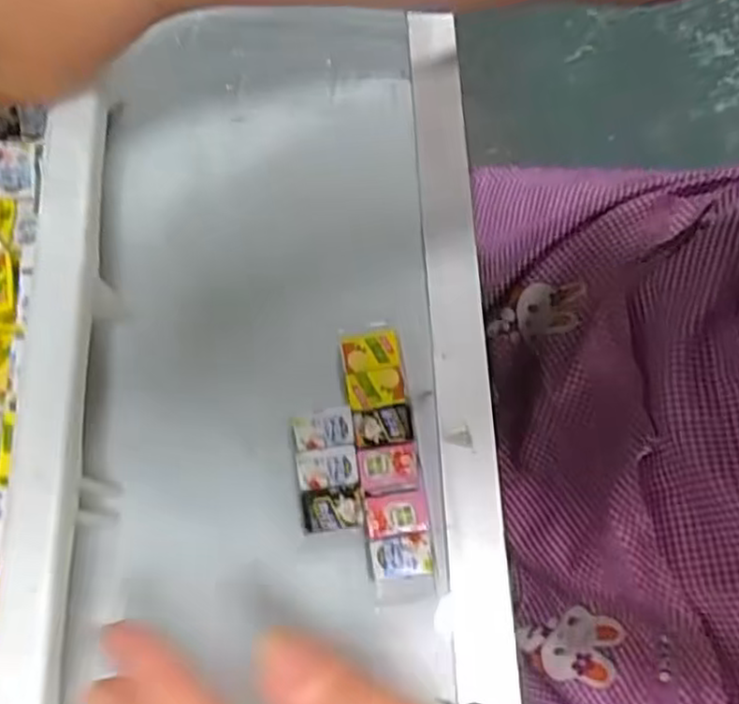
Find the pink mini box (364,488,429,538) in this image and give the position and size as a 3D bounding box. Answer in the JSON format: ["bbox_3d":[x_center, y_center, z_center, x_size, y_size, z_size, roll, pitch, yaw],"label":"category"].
[{"bbox_3d":[0.011,0.068,0.301,0.025,0.004,0.018,-10,73,1],"label":"pink mini box"}]

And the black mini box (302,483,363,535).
[{"bbox_3d":[-0.016,0.066,0.302,0.025,0.004,0.017,-9,73,1],"label":"black mini box"}]

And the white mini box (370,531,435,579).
[{"bbox_3d":[0.013,0.085,0.298,0.025,0.012,0.016,-10,73,1],"label":"white mini box"}]

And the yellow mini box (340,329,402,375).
[{"bbox_3d":[0.000,-0.001,0.320,0.025,0.005,0.019,-10,73,1],"label":"yellow mini box"}]

